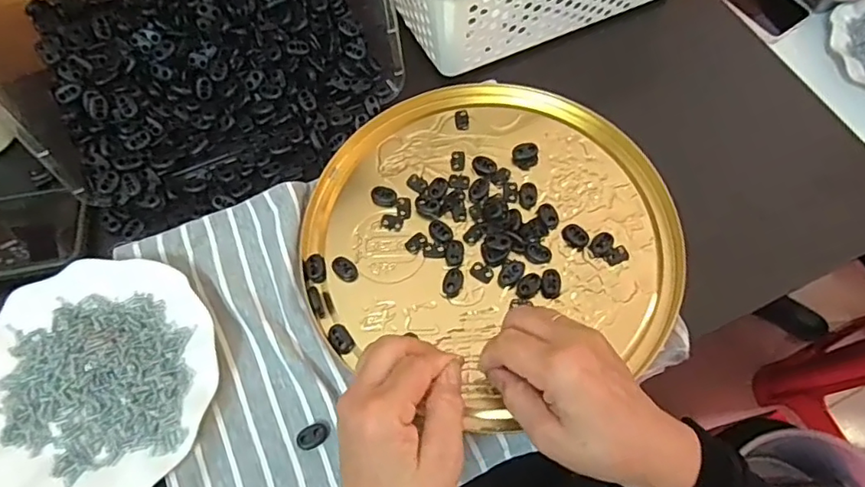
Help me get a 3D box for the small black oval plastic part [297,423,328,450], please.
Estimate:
[{"bbox_3d":[-0.084,0.136,0.394,0.021,0.005,0.016,-17,66,-7],"label":"small black oval plastic part"}]

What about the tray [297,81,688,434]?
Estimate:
[{"bbox_3d":[0.044,-0.011,0.456,0.289,0.015,0.277,0,65,0],"label":"tray"}]

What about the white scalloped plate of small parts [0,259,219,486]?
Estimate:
[{"bbox_3d":[-0.246,0.100,0.400,0.174,0.021,0.178,0,65,0],"label":"white scalloped plate of small parts"}]

